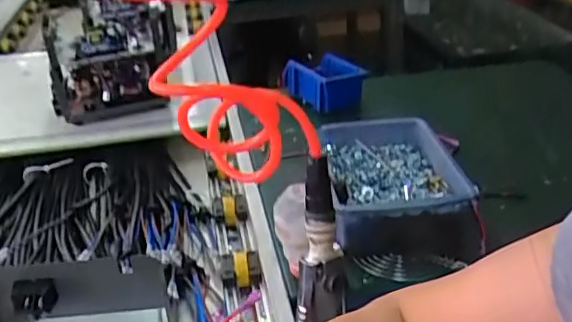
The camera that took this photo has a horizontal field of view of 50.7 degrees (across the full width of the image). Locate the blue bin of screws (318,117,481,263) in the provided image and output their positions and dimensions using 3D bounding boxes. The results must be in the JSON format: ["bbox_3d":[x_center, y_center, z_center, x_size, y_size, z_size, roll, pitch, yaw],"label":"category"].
[{"bbox_3d":[0.144,0.023,0.854,0.180,0.089,0.247,-5,29,-3],"label":"blue bin of screws"}]

